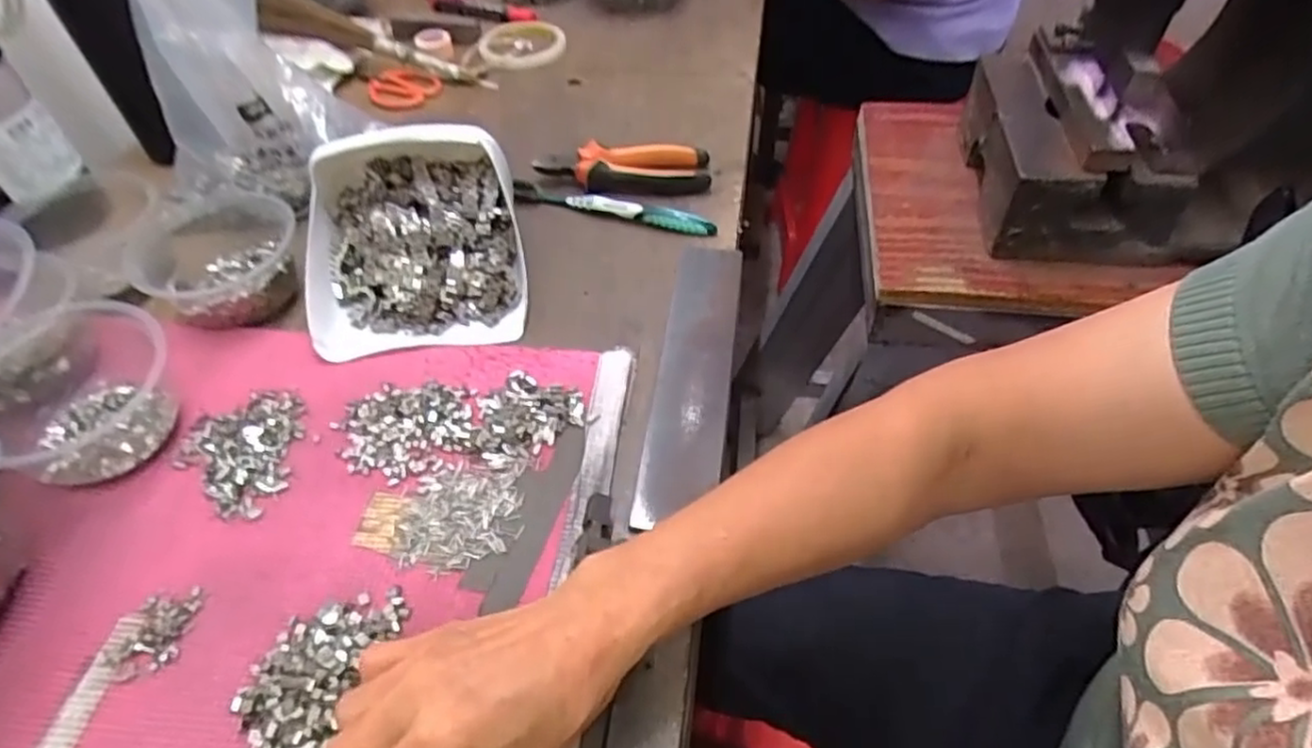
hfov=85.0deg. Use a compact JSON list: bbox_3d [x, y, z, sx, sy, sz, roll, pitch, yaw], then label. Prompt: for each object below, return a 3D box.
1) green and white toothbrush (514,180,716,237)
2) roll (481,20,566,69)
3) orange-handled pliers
[{"bbox_3d":[-0.037,-0.141,0.598,0.175,0.010,0.023,13,51,15],"label":"green and white toothbrush"},{"bbox_3d":[-0.154,-0.385,0.830,0.099,0.018,0.099,0,50,1],"label":"roll"},{"bbox_3d":[-0.029,-0.178,0.623,0.148,0.023,0.059,-3,49,1],"label":"orange-handled pliers"}]

